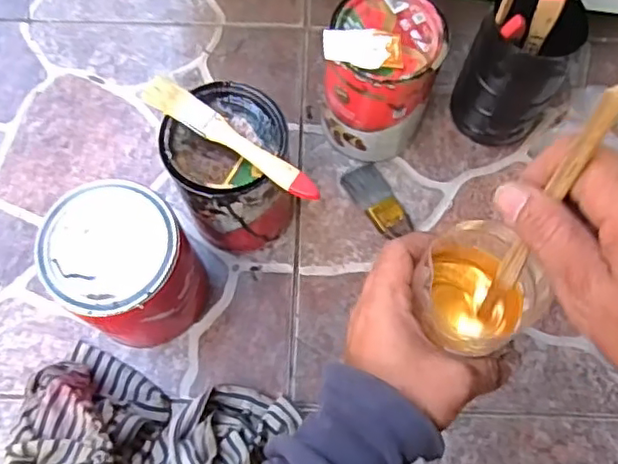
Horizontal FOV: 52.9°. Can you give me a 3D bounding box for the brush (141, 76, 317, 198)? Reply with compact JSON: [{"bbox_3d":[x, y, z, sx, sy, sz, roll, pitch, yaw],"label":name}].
[{"bbox_3d":[-0.059,-0.071,0.469,0.155,0.008,0.024,34,71,7],"label":"brush"}]

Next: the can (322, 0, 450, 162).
[{"bbox_3d":[0.065,-0.137,0.574,0.092,0.137,0.093,0,69,-1],"label":"can"}]

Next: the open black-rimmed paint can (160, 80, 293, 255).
[{"bbox_3d":[-0.065,-0.048,0.540,0.093,0.142,0.100,0,69,-1],"label":"open black-rimmed paint can"}]

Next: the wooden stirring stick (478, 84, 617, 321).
[{"bbox_3d":[0.100,0.002,0.279,0.008,0.193,0.010,-39,68,-16],"label":"wooden stirring stick"}]

